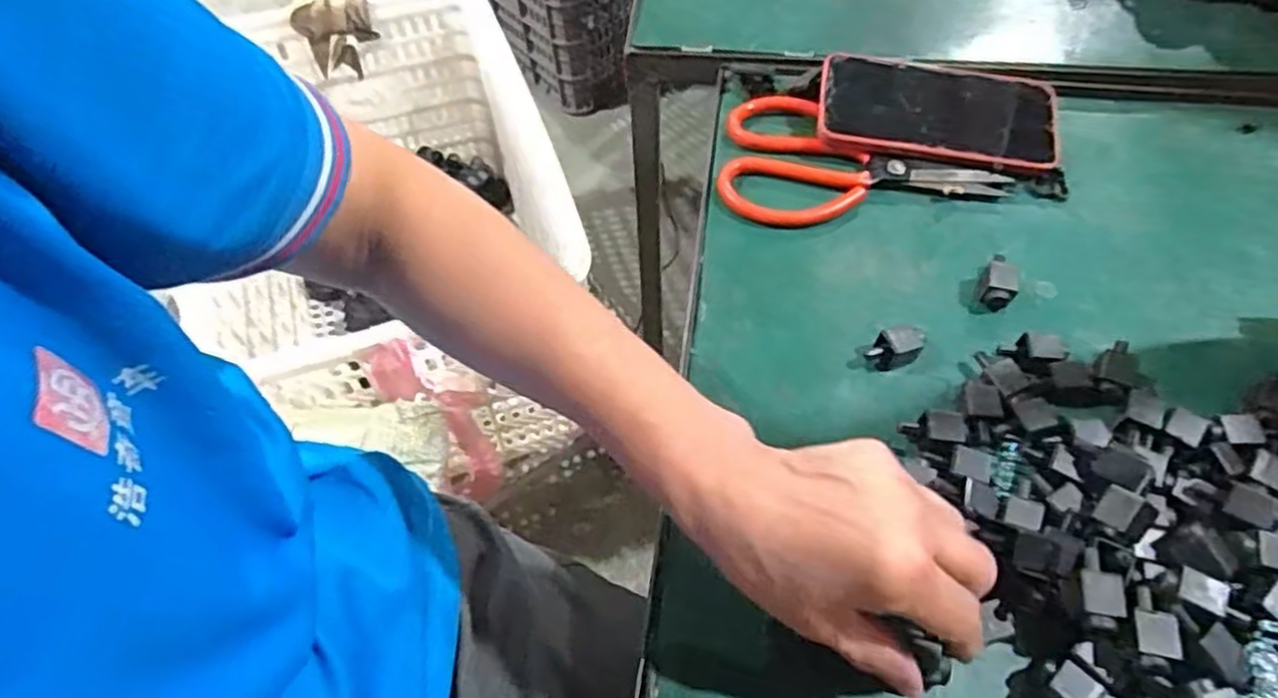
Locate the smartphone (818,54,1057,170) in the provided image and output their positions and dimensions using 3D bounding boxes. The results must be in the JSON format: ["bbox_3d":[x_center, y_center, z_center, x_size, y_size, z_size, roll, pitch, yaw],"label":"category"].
[{"bbox_3d":[0.204,-0.165,0.503,0.156,0.007,0.075,9,70,4],"label":"smartphone"}]

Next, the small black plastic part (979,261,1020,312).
[{"bbox_3d":[0.220,-0.038,0.447,0.018,0.015,0.026,21,62,15],"label":"small black plastic part"}]

